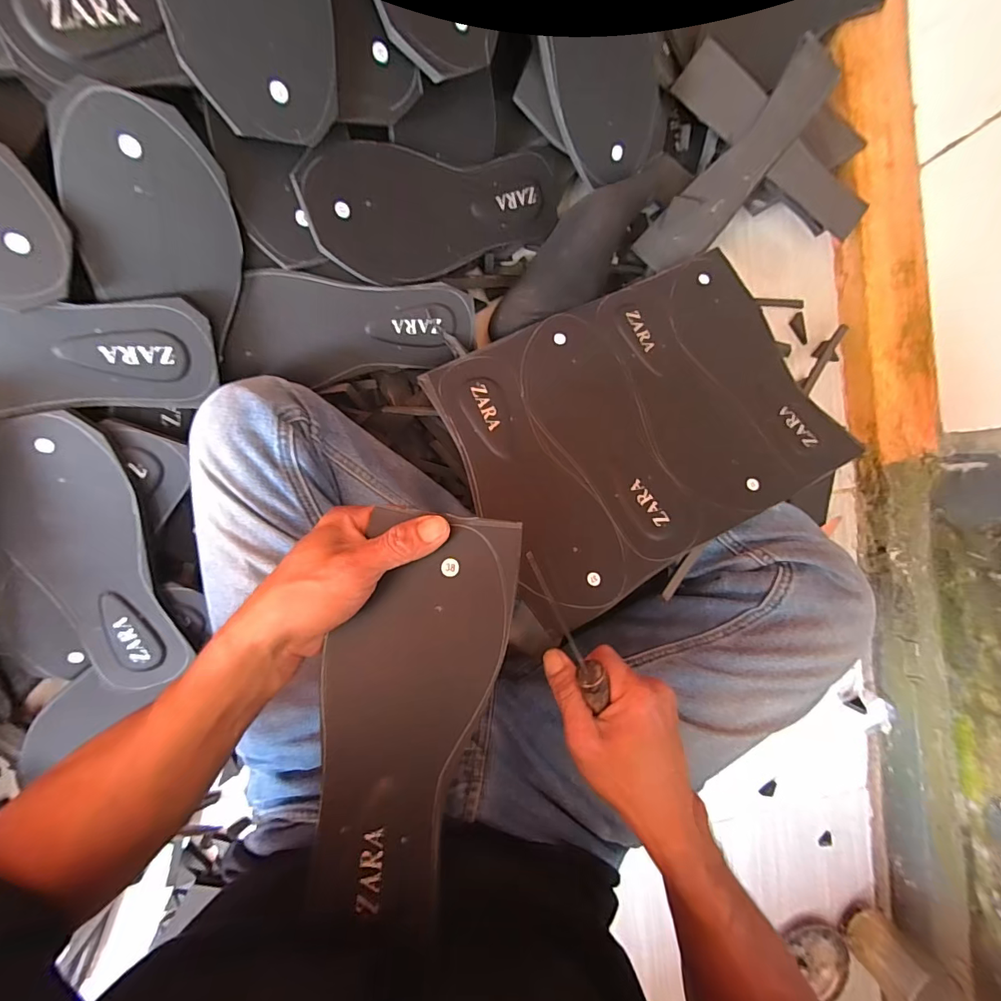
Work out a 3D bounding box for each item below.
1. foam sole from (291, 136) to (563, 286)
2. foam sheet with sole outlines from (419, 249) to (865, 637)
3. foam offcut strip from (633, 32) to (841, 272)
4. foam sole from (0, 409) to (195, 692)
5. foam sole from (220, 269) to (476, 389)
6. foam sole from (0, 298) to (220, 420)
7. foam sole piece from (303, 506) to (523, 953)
[{"bbox_3d":[-0.047,-0.263,0.411,0.250,0.008,0.100,-22,118,-27],"label":"foam sole"},{"bbox_3d":[0.132,-0.077,0.416,0.339,0.010,0.249,-26,77,-10],"label":"foam sheet with sole outlines"},{"bbox_3d":[0.250,-0.352,0.473,0.060,0.056,0.253,39,85,-8],"label":"foam offcut strip"},{"bbox_3d":[-0.352,0.054,0.378,0.117,0.020,0.242,-11,110,-9],"label":"foam sole"},{"bbox_3d":[-0.132,-0.152,0.409,0.214,0.010,0.088,-3,121,-16],"label":"foam sole"},{"bbox_3d":[-0.343,-0.104,0.311,0.242,0.023,0.098,-3,130,-25],"label":"foam sole"},{"bbox_3d":[-0.058,0.126,0.260,0.093,0.019,0.244,18,86,-9],"label":"foam sole piece"}]

